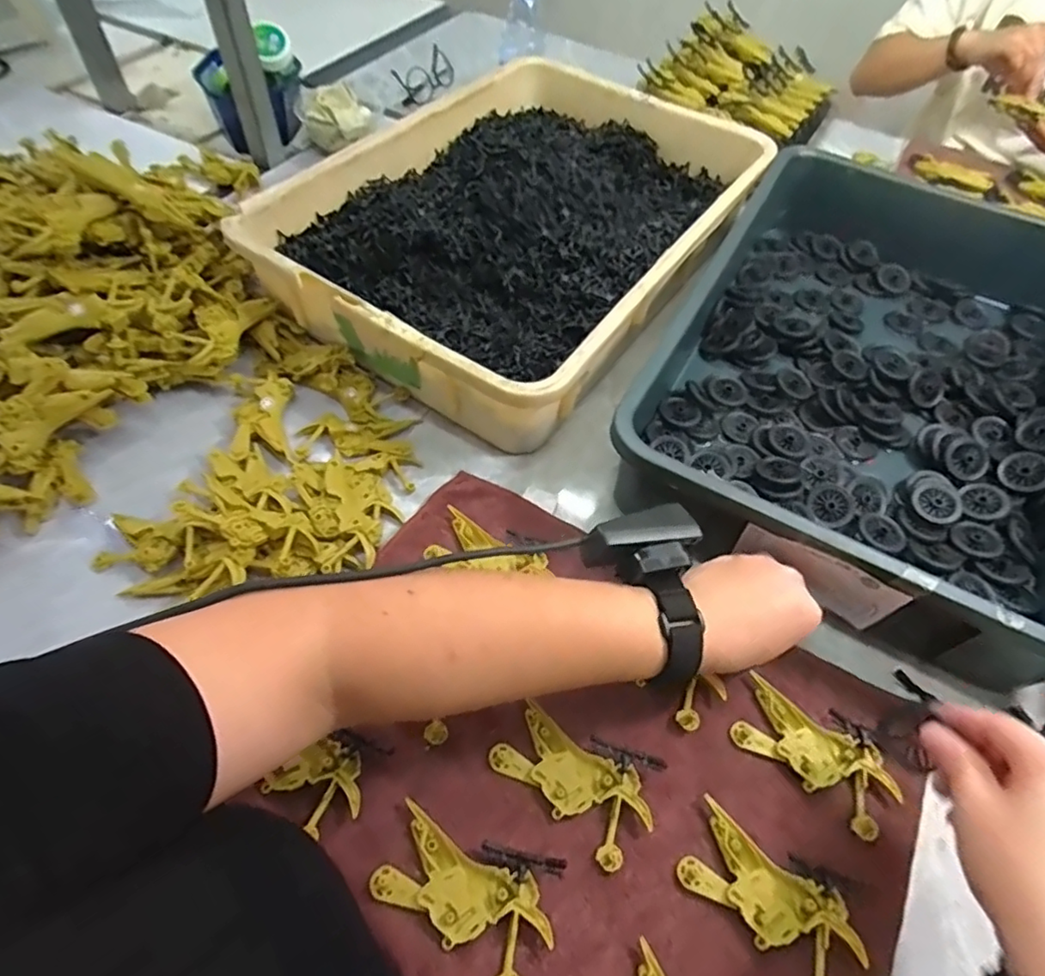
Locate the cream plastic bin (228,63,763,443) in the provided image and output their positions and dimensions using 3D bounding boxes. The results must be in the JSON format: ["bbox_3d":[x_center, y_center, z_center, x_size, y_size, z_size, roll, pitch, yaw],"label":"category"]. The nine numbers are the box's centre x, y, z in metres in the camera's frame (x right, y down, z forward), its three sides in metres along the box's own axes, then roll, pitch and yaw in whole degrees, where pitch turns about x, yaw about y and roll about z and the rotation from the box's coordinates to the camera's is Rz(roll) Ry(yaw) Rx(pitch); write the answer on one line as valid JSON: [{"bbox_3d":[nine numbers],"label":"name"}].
[{"bbox_3d":[0.012,-0.293,0.638,0.353,0.098,0.521,31,59,17],"label":"cream plastic bin"}]

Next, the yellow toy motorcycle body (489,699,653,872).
[{"bbox_3d":[0.032,0.183,0.373,0.096,0.011,0.050,35,60,19],"label":"yellow toy motorcycle body"}]

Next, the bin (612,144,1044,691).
[{"bbox_3d":[0.338,-0.119,0.547,0.358,0.108,0.529,26,58,14],"label":"bin"}]

